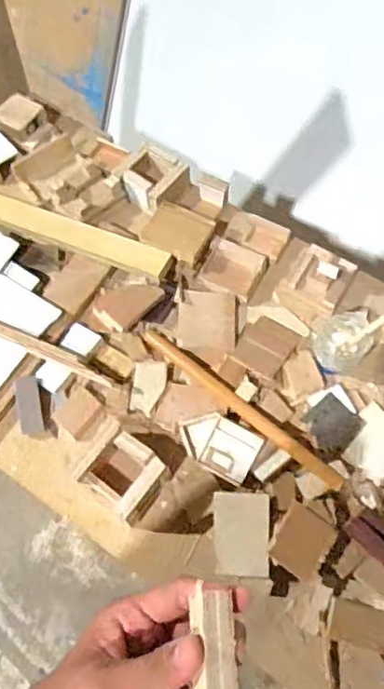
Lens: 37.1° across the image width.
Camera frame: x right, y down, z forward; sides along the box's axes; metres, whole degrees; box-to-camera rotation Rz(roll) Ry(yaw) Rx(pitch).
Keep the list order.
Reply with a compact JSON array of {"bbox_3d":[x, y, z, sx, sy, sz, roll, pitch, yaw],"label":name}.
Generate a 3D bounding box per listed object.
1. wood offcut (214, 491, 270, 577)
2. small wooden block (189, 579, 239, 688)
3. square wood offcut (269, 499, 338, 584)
[{"bbox_3d":[0.060,0.226,0.686,0.065,0.019,0.094,1,64,4],"label":"wood offcut"},{"bbox_3d":[0.013,0.158,0.300,0.021,0.008,0.054,-5,65,0],"label":"small wooden block"},{"bbox_3d":[0.131,0.235,0.682,0.060,0.014,0.070,31,70,17],"label":"square wood offcut"}]

